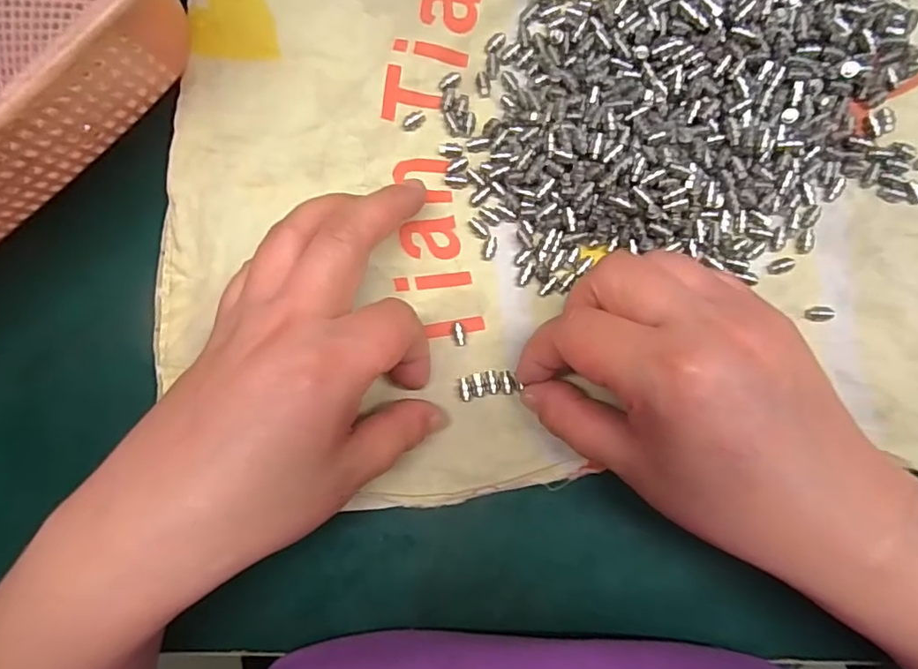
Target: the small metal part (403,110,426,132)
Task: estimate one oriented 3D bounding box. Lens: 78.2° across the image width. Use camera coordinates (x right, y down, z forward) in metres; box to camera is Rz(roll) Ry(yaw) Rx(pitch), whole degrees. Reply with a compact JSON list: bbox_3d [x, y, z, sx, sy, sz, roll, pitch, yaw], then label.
[{"bbox_3d":[-0.020,-0.094,0.247,0.011,0.004,0.006,-40,88,-1],"label":"small metal part"}]

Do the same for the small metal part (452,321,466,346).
[{"bbox_3d":[0.000,0.000,0.242,0.005,0.004,0.010,-6,88,1],"label":"small metal part"}]

